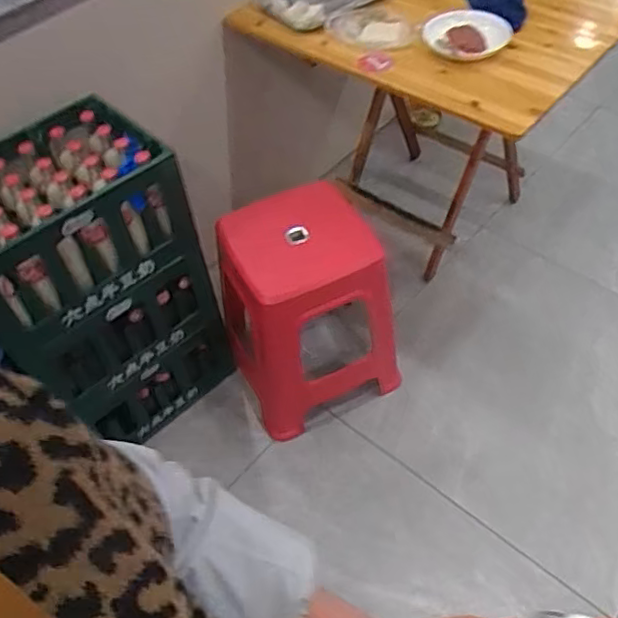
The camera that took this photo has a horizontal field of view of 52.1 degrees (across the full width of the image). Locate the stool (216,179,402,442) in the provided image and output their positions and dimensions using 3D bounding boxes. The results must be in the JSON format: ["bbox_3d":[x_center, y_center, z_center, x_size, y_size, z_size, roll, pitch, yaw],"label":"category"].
[{"bbox_3d":[-0.014,0.018,1.460,0.308,0.476,0.323,-21,56,-13],"label":"stool"}]

